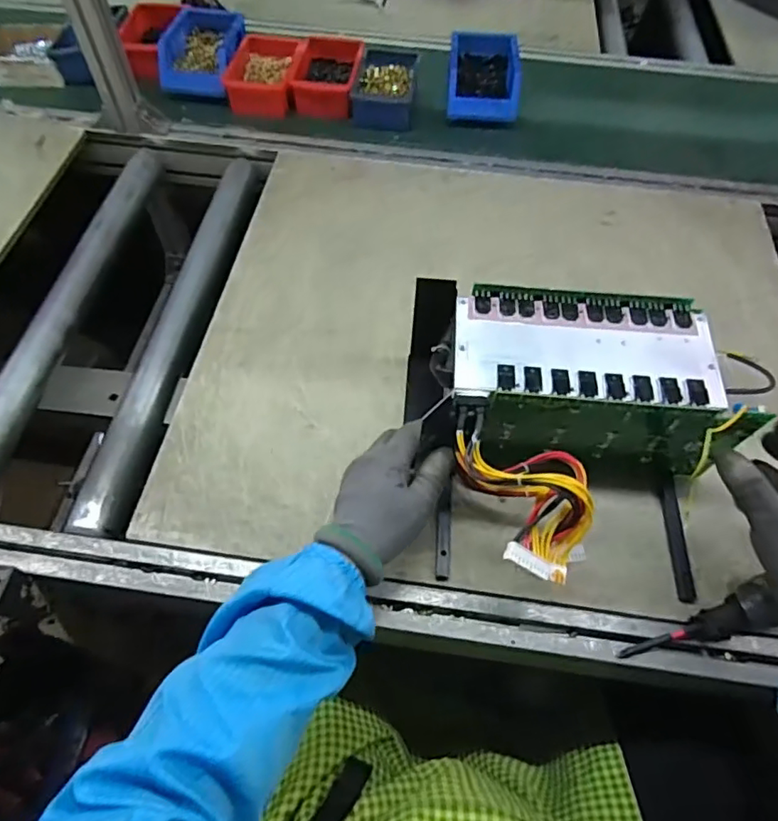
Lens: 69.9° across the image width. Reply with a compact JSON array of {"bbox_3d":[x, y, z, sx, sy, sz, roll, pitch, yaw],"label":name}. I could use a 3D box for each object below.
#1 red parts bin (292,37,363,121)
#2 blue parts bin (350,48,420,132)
[{"bbox_3d":[-0.097,-0.537,0.892,0.100,0.051,0.145,6,59,1],"label":"red parts bin"},{"bbox_3d":[-0.005,-0.510,0.883,0.094,0.048,0.145,7,59,1],"label":"blue parts bin"}]

